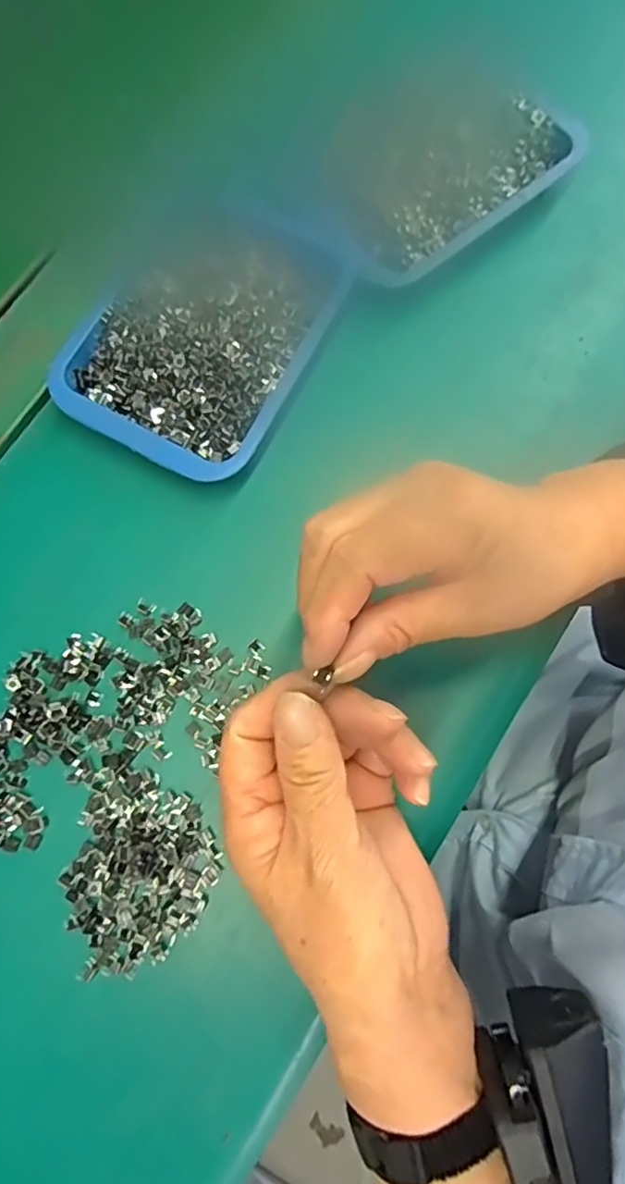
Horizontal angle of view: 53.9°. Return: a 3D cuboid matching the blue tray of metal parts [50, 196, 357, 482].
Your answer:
[{"bbox_3d":[-0.059,-0.140,0.331,0.113,0.026,0.149,28,80,5],"label":"blue tray of metal parts"}]

